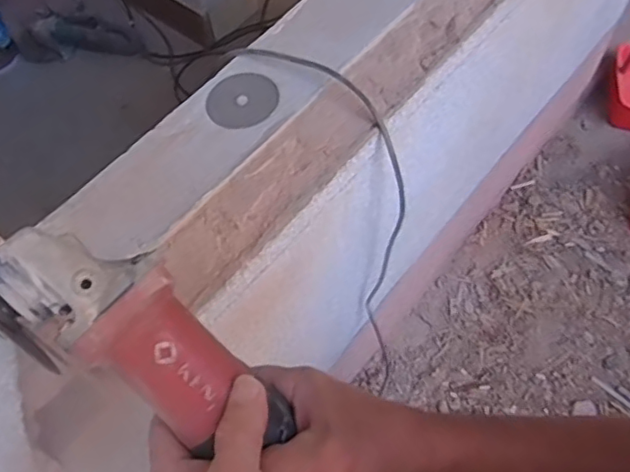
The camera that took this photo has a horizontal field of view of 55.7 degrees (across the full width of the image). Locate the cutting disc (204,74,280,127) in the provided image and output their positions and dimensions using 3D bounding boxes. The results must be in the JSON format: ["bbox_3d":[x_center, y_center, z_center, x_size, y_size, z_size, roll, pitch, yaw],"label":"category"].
[{"bbox_3d":[-0.090,-0.169,0.742,0.088,0.004,0.084,-3,62,5],"label":"cutting disc"}]

